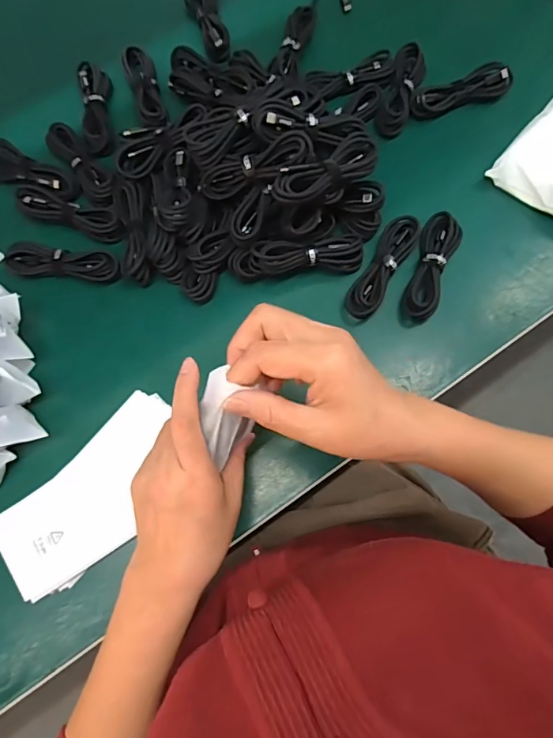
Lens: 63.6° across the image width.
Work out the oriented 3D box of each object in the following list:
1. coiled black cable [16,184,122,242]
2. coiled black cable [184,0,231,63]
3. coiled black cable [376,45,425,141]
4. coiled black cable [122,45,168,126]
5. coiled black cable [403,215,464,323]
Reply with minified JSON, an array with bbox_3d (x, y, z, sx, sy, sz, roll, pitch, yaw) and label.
[{"bbox_3d":[-0.210,-0.157,0.458,0.104,0.025,0.033,17,76,5],"label":"coiled black cable"},{"bbox_3d":[-0.080,-0.408,0.519,0.037,0.022,0.111,-14,75,-3],"label":"coiled black cable"},{"bbox_3d":[0.137,-0.305,0.489,0.034,0.024,0.103,17,76,5],"label":"coiled black cable"},{"bbox_3d":[-0.144,-0.309,0.491,0.031,0.014,0.106,-19,75,-5],"label":"coiled black cable"},{"bbox_3d":[0.153,-0.100,0.441,0.035,0.026,0.111,18,76,5],"label":"coiled black cable"}]

